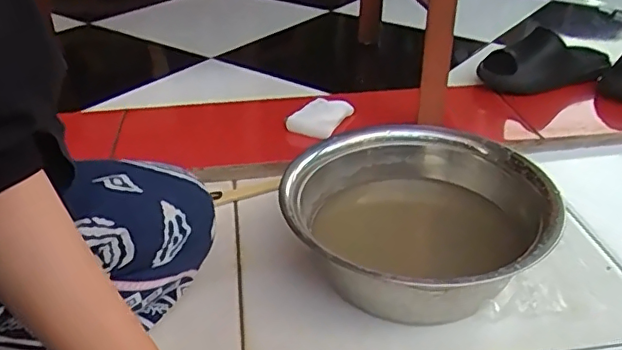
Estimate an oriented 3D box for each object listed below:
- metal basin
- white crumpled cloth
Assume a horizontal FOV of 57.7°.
[{"bbox_3d":[0.110,0.053,0.585,0.252,0.107,0.252,-1,32,0],"label":"metal basin"},{"bbox_3d":[0.012,-0.089,0.841,0.071,0.020,0.102,16,36,25],"label":"white crumpled cloth"}]

